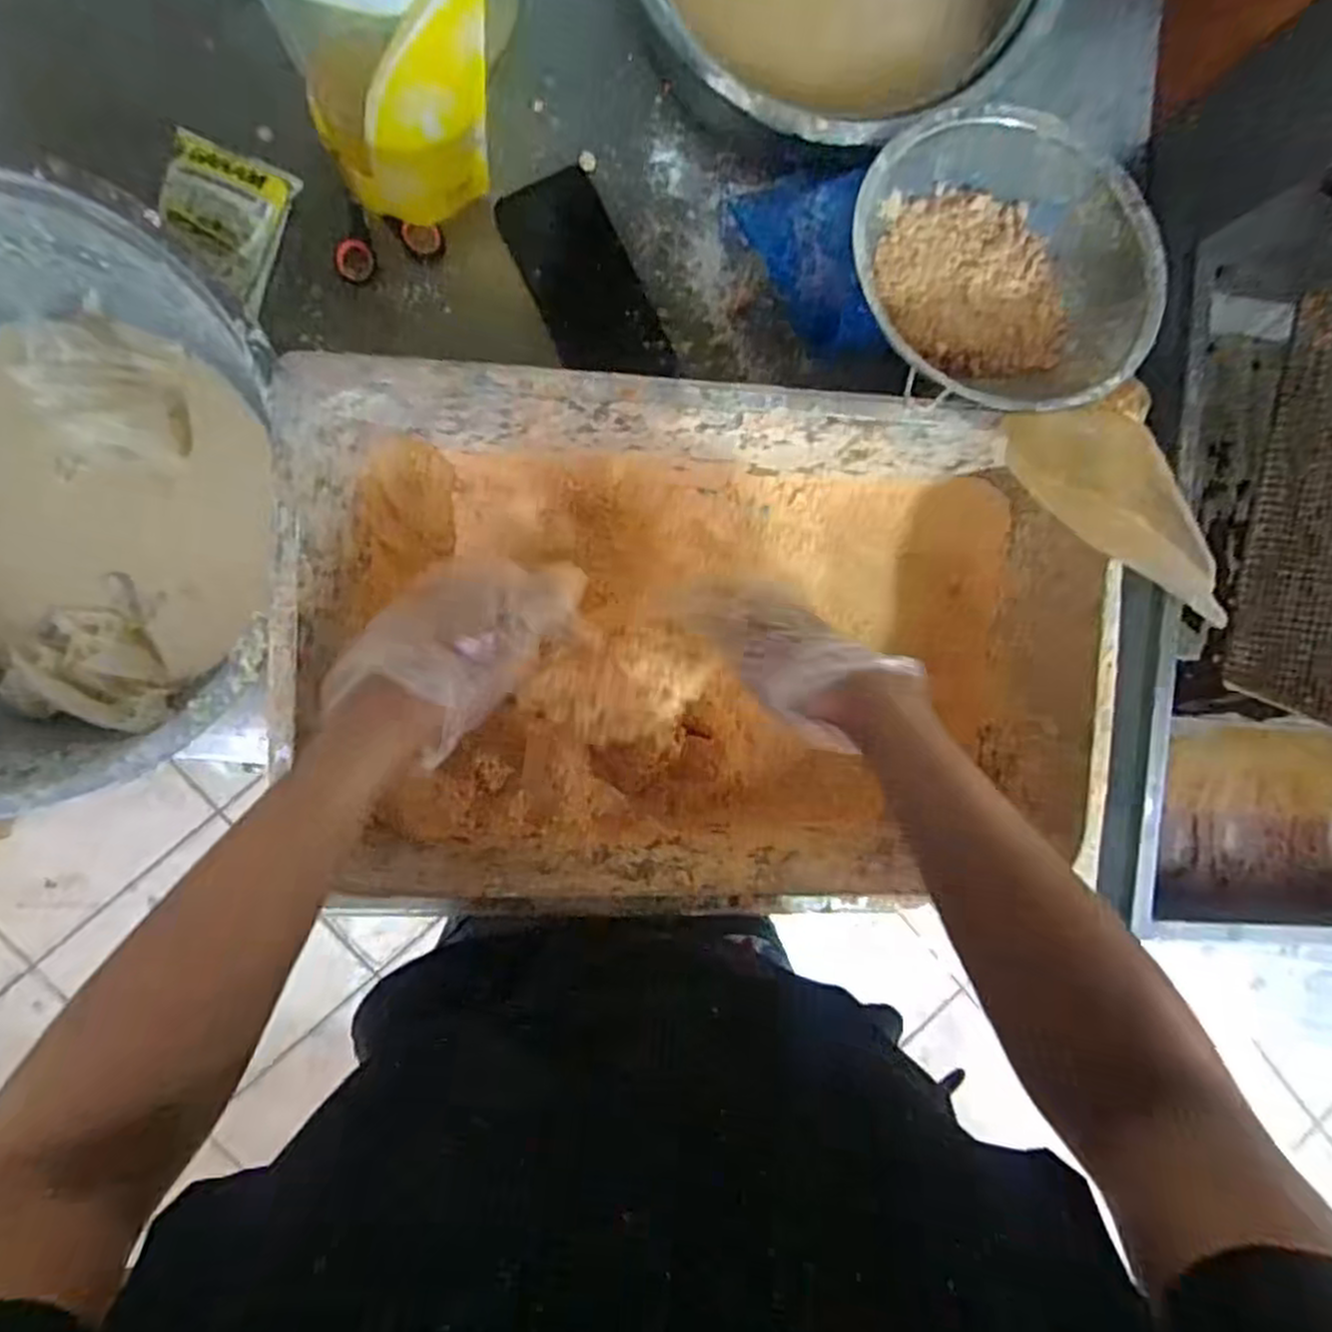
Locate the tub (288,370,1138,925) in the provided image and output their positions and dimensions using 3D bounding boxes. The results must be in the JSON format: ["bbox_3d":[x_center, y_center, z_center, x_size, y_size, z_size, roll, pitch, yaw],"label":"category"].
[{"bbox_3d":[0.024,-0.014,0.556,0.514,0.154,0.315,1,93,-8],"label":"tub"}]

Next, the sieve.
[{"bbox_3d":[0.228,-0.270,0.526,0.208,0.071,0.199,0,93,-8],"label":"sieve"}]

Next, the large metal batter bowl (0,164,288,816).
[{"bbox_3d":[-0.411,-0.102,0.504,0.342,0.144,0.357,0,93,-8],"label":"large metal batter bowl"}]

